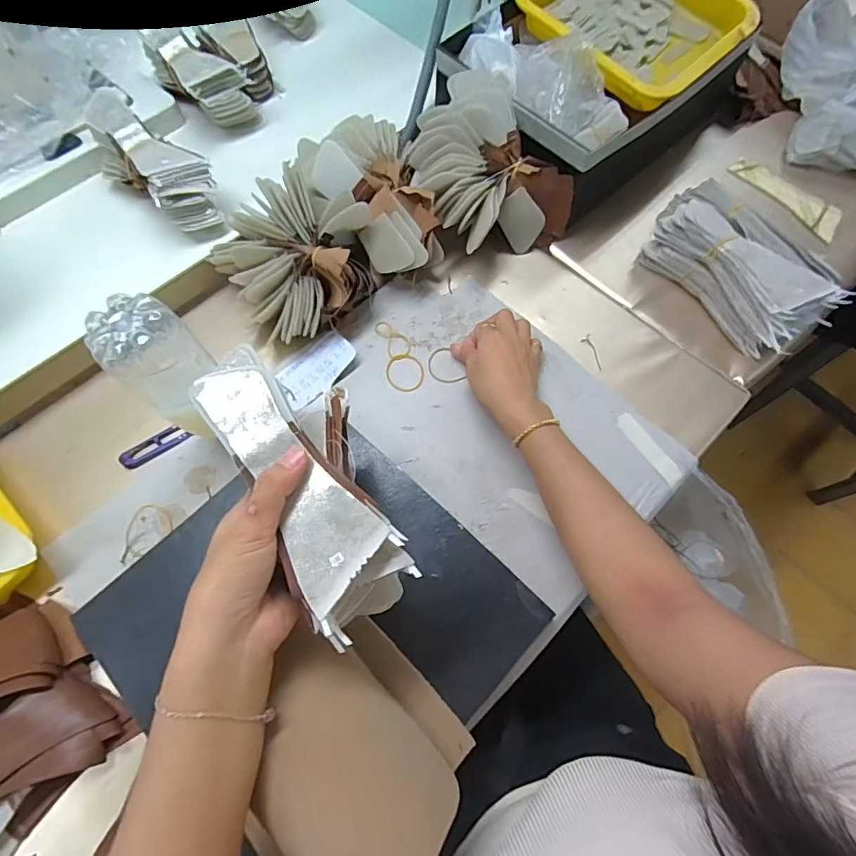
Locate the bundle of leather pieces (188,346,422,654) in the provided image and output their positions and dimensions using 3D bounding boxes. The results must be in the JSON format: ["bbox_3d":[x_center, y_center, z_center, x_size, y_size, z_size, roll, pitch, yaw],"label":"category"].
[{"bbox_3d":[-0.078,0.034,0.325,0.076,0.060,0.193,-29,81,-11],"label":"bundle of leather pieces"}]

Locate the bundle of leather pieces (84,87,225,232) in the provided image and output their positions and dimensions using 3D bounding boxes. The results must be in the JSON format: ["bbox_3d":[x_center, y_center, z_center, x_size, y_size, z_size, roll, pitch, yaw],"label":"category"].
[{"bbox_3d":[-0.319,-0.306,0.582,0.185,0.079,0.078,39,73,15],"label":"bundle of leather pieces"}]

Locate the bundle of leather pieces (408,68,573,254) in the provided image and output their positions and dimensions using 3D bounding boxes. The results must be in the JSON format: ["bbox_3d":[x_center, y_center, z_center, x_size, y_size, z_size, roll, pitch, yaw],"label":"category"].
[{"bbox_3d":[0.059,-0.301,0.583,0.154,0.110,0.185,-31,71,-11],"label":"bundle of leather pieces"}]

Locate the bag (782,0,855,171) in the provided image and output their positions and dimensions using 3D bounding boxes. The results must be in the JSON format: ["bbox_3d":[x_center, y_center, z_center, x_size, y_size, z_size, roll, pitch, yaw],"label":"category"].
[{"bbox_3d":[0.557,-0.447,0.658,0.137,0.091,0.204,-2,68,1],"label":"bag"}]

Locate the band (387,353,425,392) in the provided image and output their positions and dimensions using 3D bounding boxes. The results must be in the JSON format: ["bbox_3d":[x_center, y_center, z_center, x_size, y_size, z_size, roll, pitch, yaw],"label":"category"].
[{"bbox_3d":[-0.025,-0.062,0.553,0.042,0.004,0.048,-4,68,-1],"label":"band"}]

